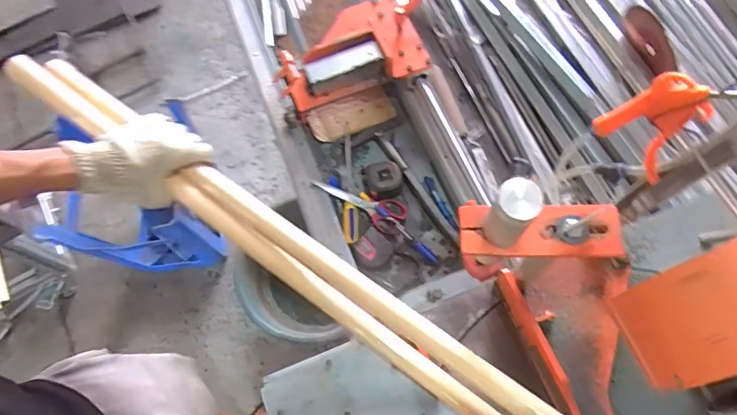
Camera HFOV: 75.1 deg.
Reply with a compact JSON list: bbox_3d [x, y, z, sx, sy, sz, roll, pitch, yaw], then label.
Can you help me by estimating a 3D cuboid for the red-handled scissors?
[{"bbox_3d":[-0.014,-0.007,0.806,0.159,0.015,0.060,26,70,-6],"label":"red-handled scissors"}]

